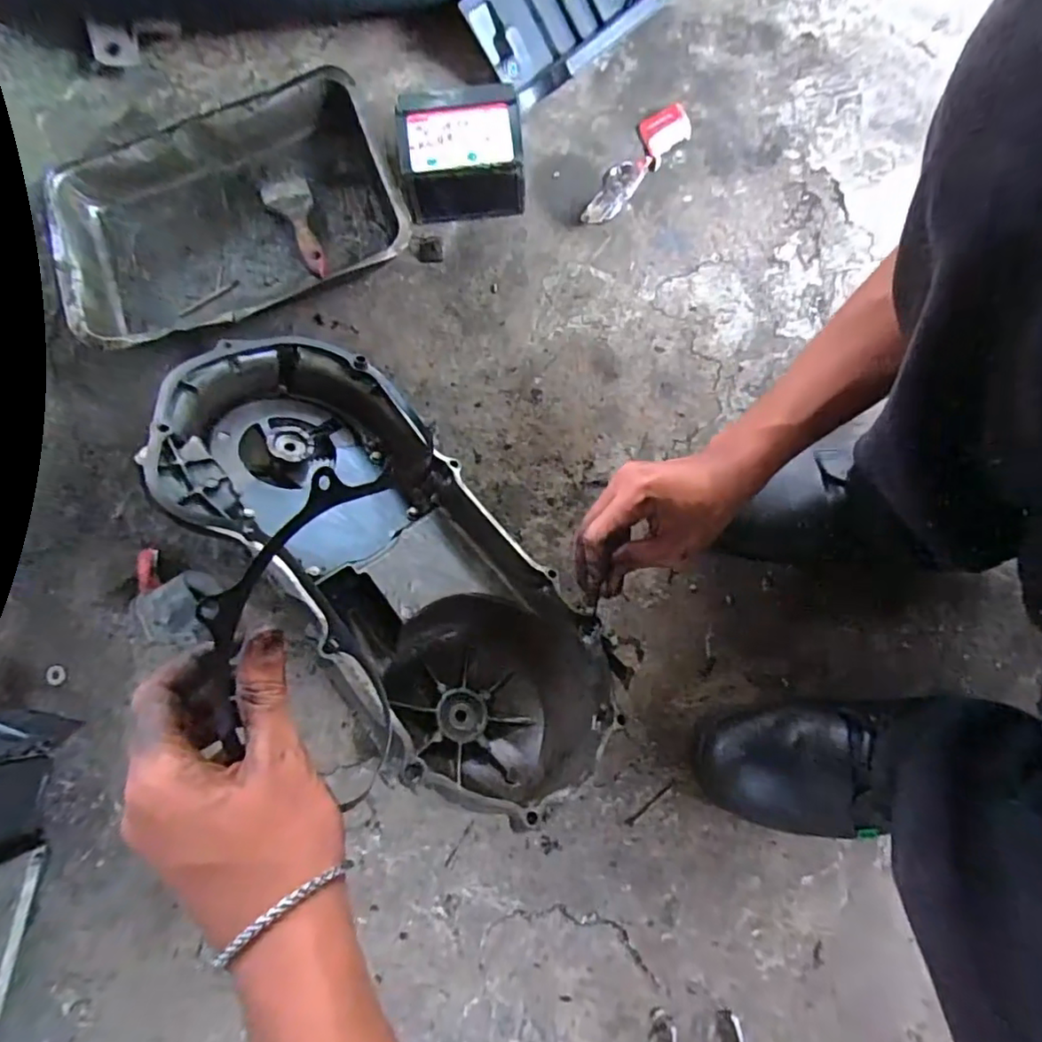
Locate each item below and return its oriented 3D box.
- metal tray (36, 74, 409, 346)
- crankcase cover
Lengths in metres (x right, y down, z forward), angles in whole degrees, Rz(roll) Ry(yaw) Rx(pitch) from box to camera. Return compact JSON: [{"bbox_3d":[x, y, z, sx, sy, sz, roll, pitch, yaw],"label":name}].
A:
[{"bbox_3d":[-0.275,-0.283,0.549,0.309,0.058,0.213,-19,80,-2],"label":"metal tray"},{"bbox_3d":[-0.092,0.029,0.440,0.169,0.135,0.410,-35,89,-5],"label":"crankcase cover"}]

